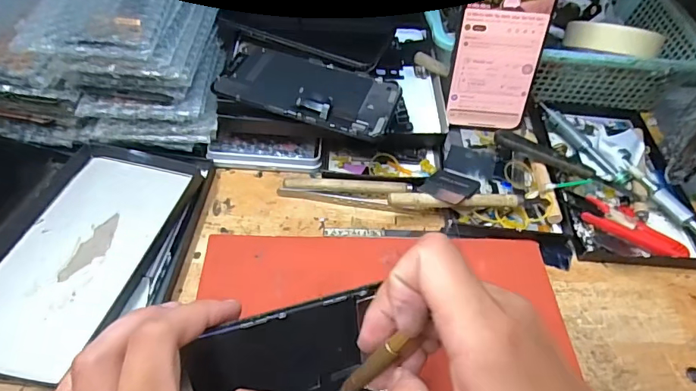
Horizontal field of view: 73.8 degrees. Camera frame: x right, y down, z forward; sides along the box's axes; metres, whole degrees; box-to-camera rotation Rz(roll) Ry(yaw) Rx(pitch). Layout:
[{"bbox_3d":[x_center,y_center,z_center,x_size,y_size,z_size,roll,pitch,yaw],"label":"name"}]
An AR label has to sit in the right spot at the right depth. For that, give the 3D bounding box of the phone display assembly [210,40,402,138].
[{"bbox_3d":[-0.031,-0.089,0.371,0.139,0.011,0.067,17,51,9],"label":"phone display assembly"}]

